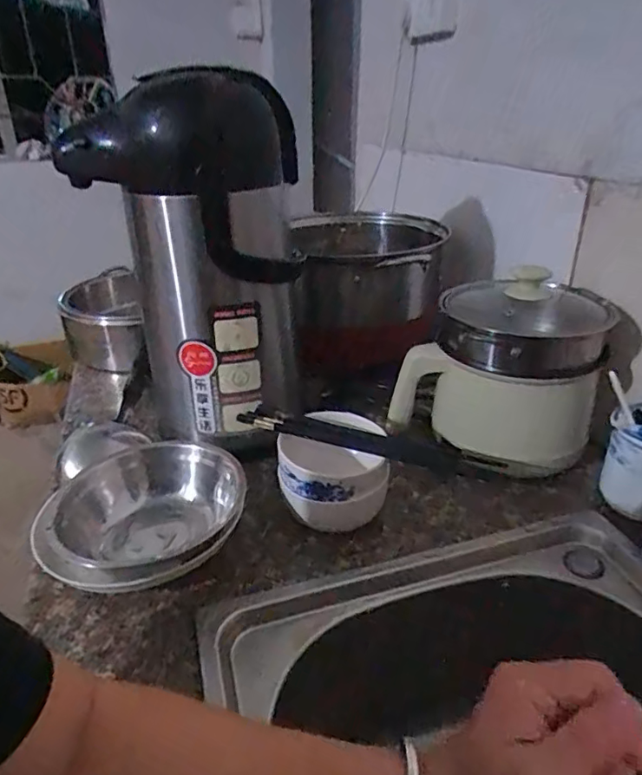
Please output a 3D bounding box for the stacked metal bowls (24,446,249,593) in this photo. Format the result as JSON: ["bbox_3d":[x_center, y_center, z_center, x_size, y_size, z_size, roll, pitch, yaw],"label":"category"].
[{"bbox_3d":[-0.154,0.117,0.491,0.157,0.068,0.153,-1,28,1],"label":"stacked metal bowls"}]

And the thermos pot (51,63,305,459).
[{"bbox_3d":[-0.128,-0.124,0.574,0.180,0.352,0.135,13,31,23],"label":"thermos pot"}]

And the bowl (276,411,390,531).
[{"bbox_3d":[0.018,0.089,0.517,0.102,0.085,0.106,0,28,0],"label":"bowl"}]

